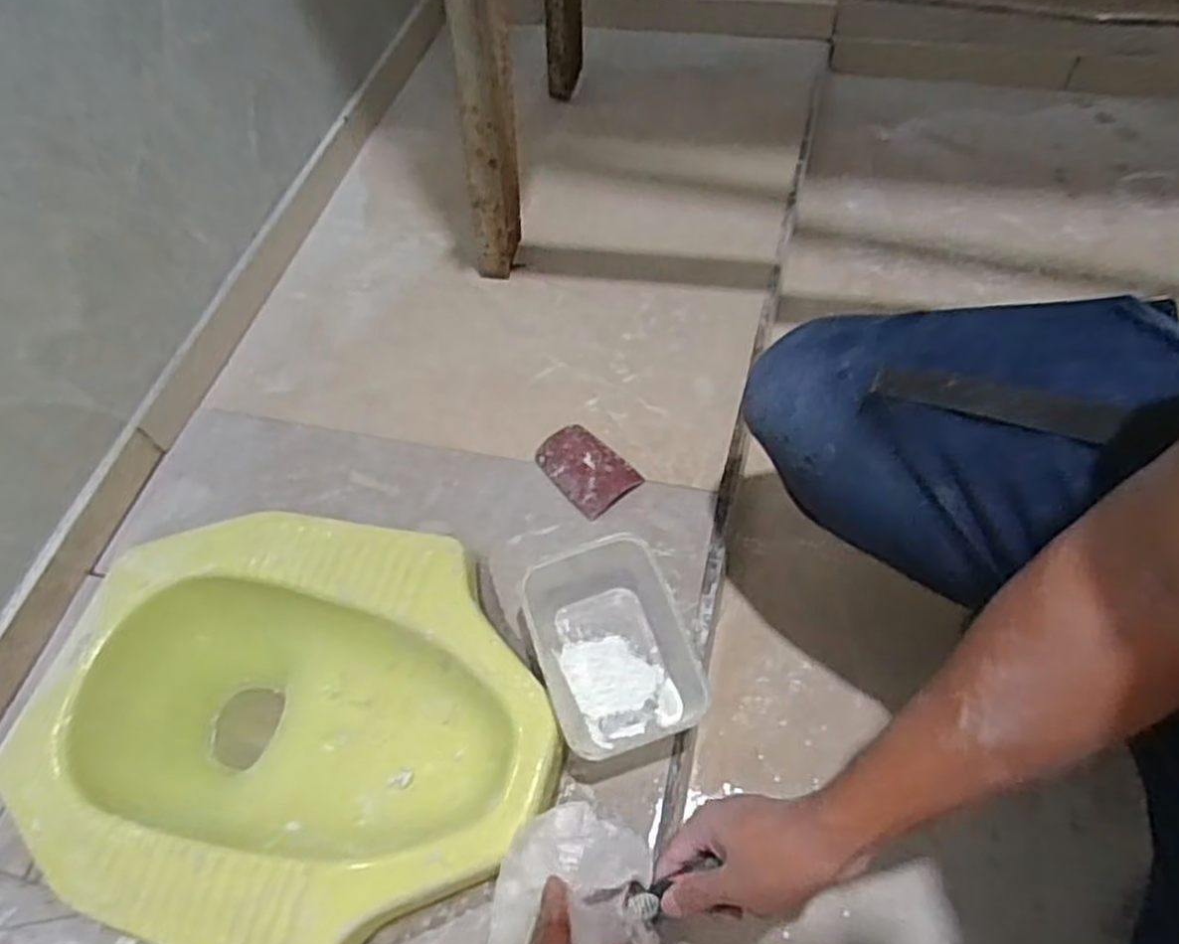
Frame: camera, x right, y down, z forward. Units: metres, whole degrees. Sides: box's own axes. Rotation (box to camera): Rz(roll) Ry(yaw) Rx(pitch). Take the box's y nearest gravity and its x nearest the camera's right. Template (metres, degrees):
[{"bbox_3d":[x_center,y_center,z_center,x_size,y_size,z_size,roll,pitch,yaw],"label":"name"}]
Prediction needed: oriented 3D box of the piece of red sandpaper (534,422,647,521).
[{"bbox_3d":[-0.004,-0.005,0.776,0.067,0.022,0.098,-39,64,-17],"label":"piece of red sandpaper"}]

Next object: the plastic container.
[{"bbox_3d":[0.021,0.146,0.663,0.127,0.066,0.173,-17,60,-6],"label":"plastic container"}]

